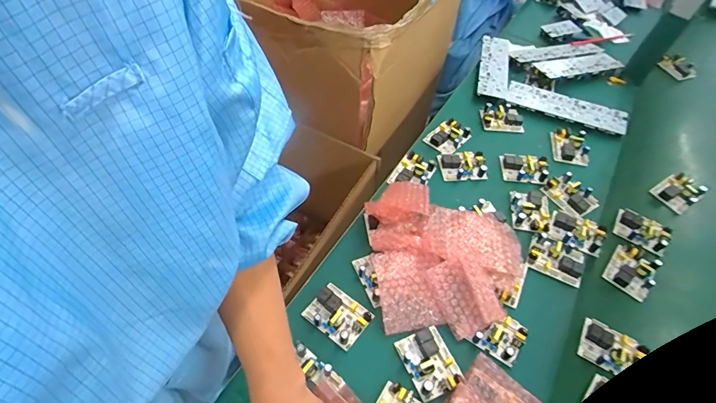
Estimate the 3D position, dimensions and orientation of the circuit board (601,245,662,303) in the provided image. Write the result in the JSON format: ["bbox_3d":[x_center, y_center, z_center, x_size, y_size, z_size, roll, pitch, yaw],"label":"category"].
[{"bbox_3d":[0.428,0.104,0.634,0.062,0.020,0.080,34,57,19],"label":"circuit board"}]

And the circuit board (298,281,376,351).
[{"bbox_3d":[-0.027,0.151,0.547,0.080,0.018,0.060,34,57,19],"label":"circuit board"}]

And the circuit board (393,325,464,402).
[{"bbox_3d":[0.092,0.200,0.513,0.059,0.020,0.078,-18,57,-18],"label":"circuit board"}]

